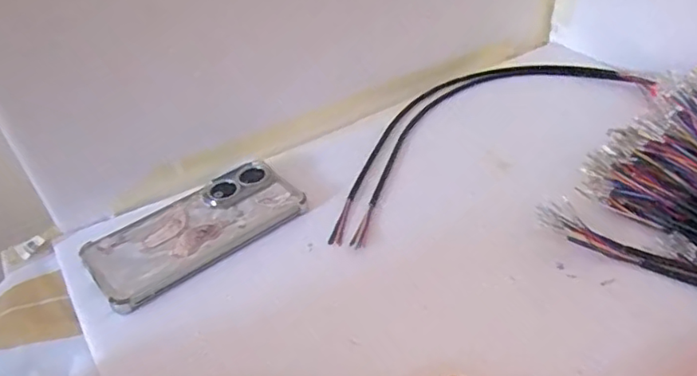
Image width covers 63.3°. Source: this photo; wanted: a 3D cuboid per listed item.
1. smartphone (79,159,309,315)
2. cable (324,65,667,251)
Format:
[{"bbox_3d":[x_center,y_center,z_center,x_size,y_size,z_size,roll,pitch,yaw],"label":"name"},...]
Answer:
[{"bbox_3d":[-0.116,0.031,0.435,0.158,0.011,0.073,-30,49,-26],"label":"smartphone"},{"bbox_3d":[0.111,-0.063,0.523,0.343,0.025,0.144,-22,46,-20],"label":"cable"}]

